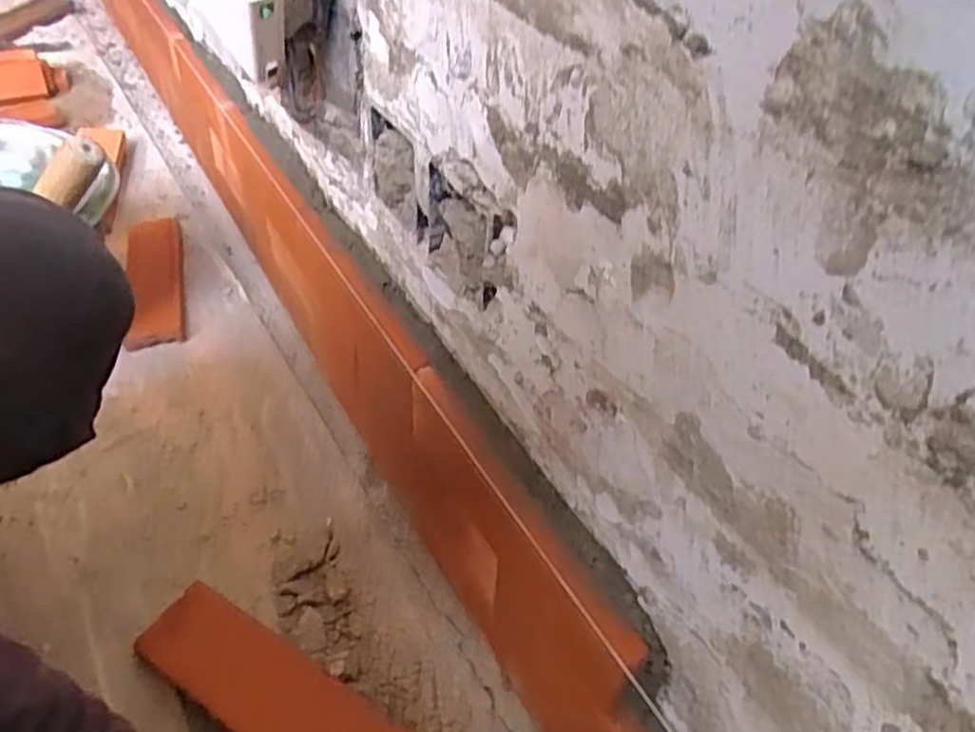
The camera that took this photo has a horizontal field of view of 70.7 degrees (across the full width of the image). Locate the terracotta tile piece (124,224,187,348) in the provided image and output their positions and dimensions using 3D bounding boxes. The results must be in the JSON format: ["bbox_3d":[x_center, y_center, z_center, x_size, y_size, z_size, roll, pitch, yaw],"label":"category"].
[{"bbox_3d":[-0.385,-0.100,0.798,0.061,0.018,0.222,-11,46,-15],"label":"terracotta tile piece"}]

